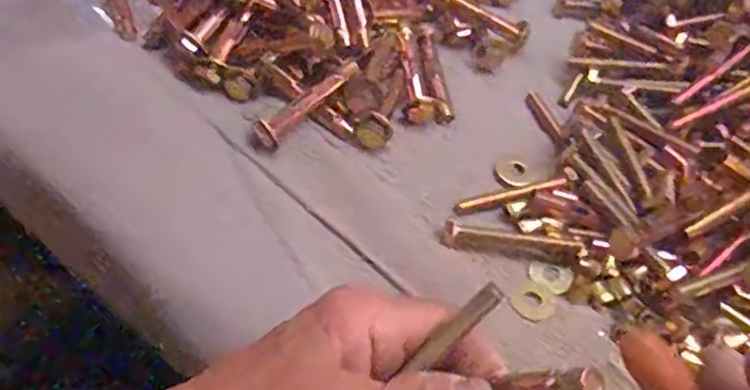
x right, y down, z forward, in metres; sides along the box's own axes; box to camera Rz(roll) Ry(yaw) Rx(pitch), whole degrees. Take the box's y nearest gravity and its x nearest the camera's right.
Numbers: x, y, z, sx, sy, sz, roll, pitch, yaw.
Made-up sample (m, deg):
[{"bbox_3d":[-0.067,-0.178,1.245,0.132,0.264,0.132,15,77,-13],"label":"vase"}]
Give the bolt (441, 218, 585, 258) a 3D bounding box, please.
[{"bbox_3d":[0.065,0.020,0.311,0.066,0.012,0.011,4,51,1],"label":"bolt"}]

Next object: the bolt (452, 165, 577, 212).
[{"bbox_3d":[0.071,-0.001,0.331,0.062,0.011,0.009,-13,53,-12],"label":"bolt"}]

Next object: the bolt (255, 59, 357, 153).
[{"bbox_3d":[-0.035,-0.048,0.339,0.063,0.012,0.011,-40,61,-9],"label":"bolt"}]

